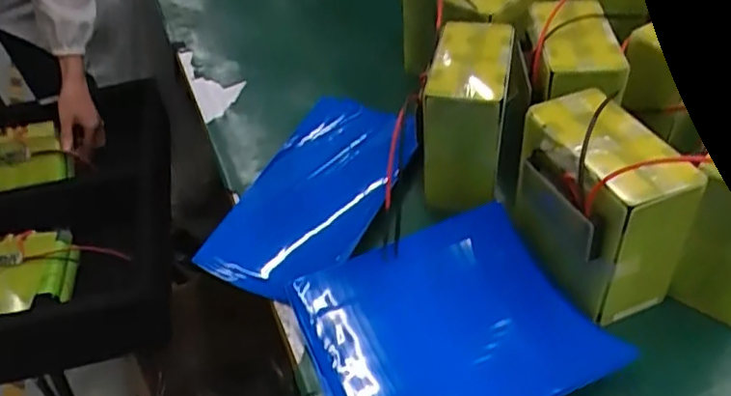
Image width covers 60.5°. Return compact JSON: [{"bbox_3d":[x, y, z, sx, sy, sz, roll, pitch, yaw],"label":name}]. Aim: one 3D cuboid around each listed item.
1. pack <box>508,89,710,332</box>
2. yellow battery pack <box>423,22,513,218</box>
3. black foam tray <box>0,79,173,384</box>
[{"bbox_3d":[0.198,0.006,0.554,0.088,0.146,0.142,-17,43,-11],"label":"pack"},{"bbox_3d":[0.111,-0.087,0.661,0.080,0.137,0.154,5,43,14],"label":"yellow battery pack"},{"bbox_3d":[-0.530,0.018,1.056,0.386,0.136,0.627,-13,43,-7],"label":"black foam tray"}]

